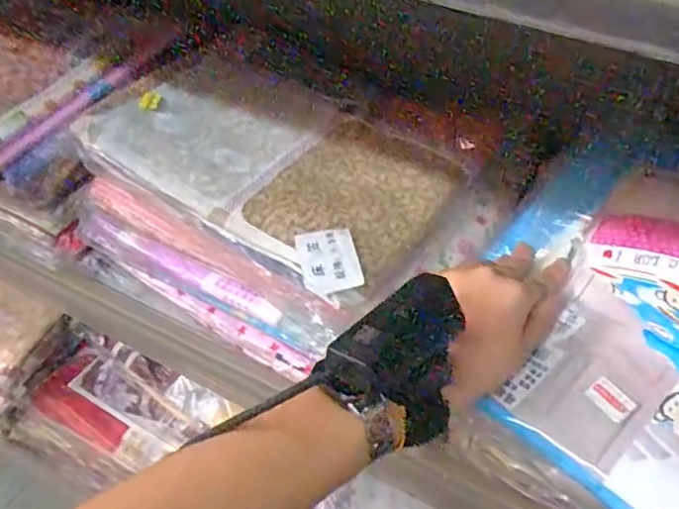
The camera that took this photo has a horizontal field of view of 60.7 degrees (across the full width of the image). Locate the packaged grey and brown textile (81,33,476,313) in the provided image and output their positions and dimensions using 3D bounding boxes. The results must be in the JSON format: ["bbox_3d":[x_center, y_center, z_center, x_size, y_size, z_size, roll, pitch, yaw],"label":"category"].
[{"bbox_3d":[-0.054,-0.084,0.477,0.296,0.038,0.171,29,54,25],"label":"packaged grey and brown textile"}]

